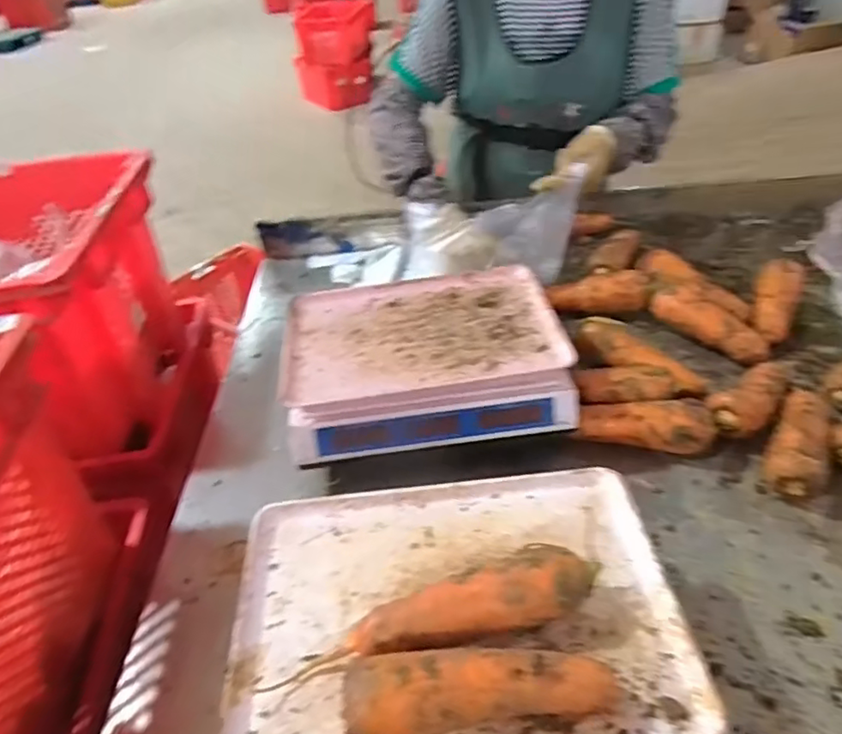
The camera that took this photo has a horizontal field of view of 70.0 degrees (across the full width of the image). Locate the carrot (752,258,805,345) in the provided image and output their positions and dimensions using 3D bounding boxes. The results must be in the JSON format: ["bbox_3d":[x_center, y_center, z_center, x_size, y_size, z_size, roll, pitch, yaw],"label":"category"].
[{"bbox_3d":[0.535,-0.099,0.903,0.059,0.052,0.170,14,44,23],"label":"carrot"}]

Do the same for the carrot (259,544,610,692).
[{"bbox_3d":[0.012,0.185,0.434,0.235,0.046,0.047,-14,40,-9],"label":"carrot"}]

